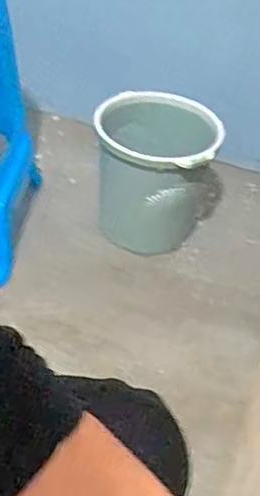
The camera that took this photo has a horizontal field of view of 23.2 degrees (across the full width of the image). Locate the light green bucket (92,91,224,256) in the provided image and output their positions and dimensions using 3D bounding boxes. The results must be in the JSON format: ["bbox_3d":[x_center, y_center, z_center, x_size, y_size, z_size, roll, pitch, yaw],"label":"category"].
[{"bbox_3d":[0.047,-0.130,1.292,0.223,0.304,0.209,4,42,-4],"label":"light green bucket"}]

